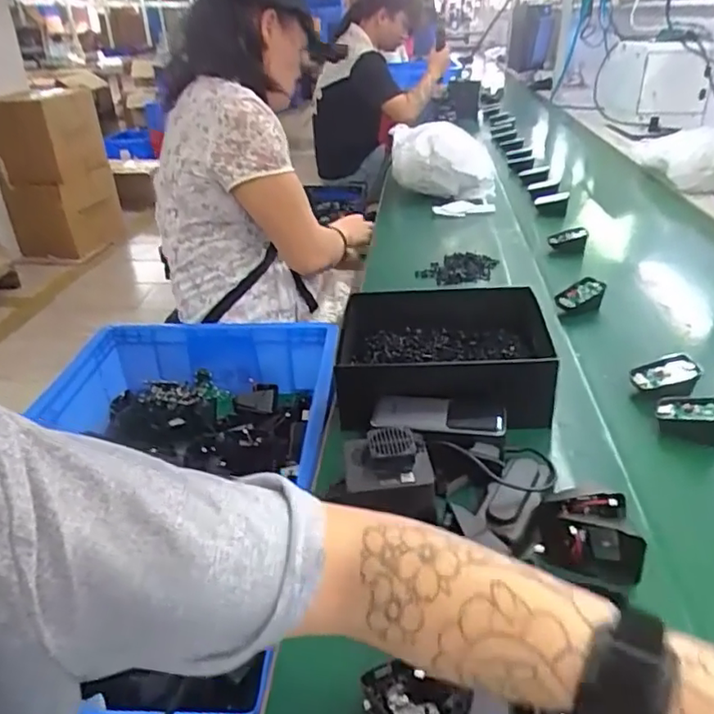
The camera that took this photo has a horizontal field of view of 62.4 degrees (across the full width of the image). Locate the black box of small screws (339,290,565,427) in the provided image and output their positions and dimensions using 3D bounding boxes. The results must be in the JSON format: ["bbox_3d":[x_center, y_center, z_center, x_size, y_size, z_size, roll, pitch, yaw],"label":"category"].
[{"bbox_3d":[0.101,-0.005,0.685,0.235,0.074,0.197,0,31,4],"label":"black box of small screws"}]

